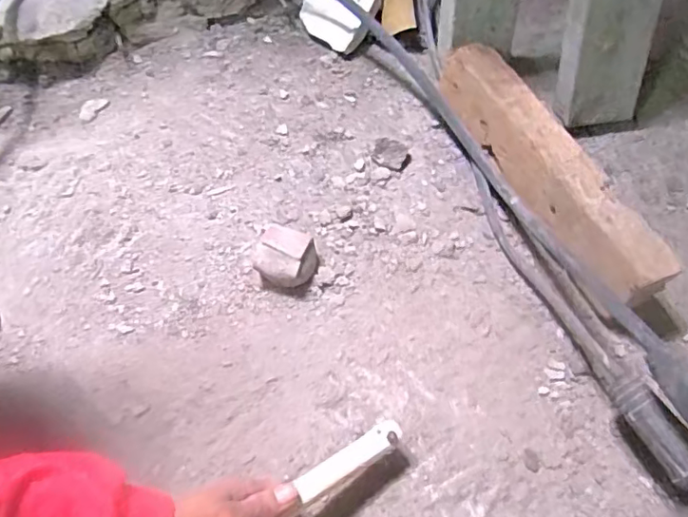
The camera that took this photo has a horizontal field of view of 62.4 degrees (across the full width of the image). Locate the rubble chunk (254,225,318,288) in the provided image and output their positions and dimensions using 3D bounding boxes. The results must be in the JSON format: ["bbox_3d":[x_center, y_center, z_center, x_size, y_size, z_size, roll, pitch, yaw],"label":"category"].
[{"bbox_3d":[-0.056,0.000,0.567,0.055,0.038,0.055,0,59,0],"label":"rubble chunk"}]

